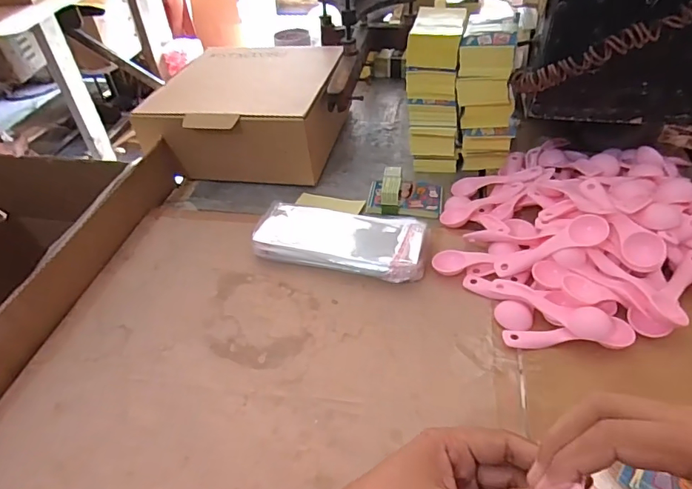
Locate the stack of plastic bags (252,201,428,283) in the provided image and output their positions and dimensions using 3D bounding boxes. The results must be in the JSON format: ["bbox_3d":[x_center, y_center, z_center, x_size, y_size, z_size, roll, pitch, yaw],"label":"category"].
[{"bbox_3d":[-0.008,-0.009,0.533,0.196,0.027,0.091,9,44,14],"label":"stack of plastic bags"}]

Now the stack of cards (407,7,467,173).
[{"bbox_3d":[0.118,-0.200,0.627,0.072,0.186,0.102,2,44,8],"label":"stack of cards"}]

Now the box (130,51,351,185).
[{"bbox_3d":[-0.139,-0.215,0.723,0.262,0.100,0.275,3,44,8],"label":"box"}]

